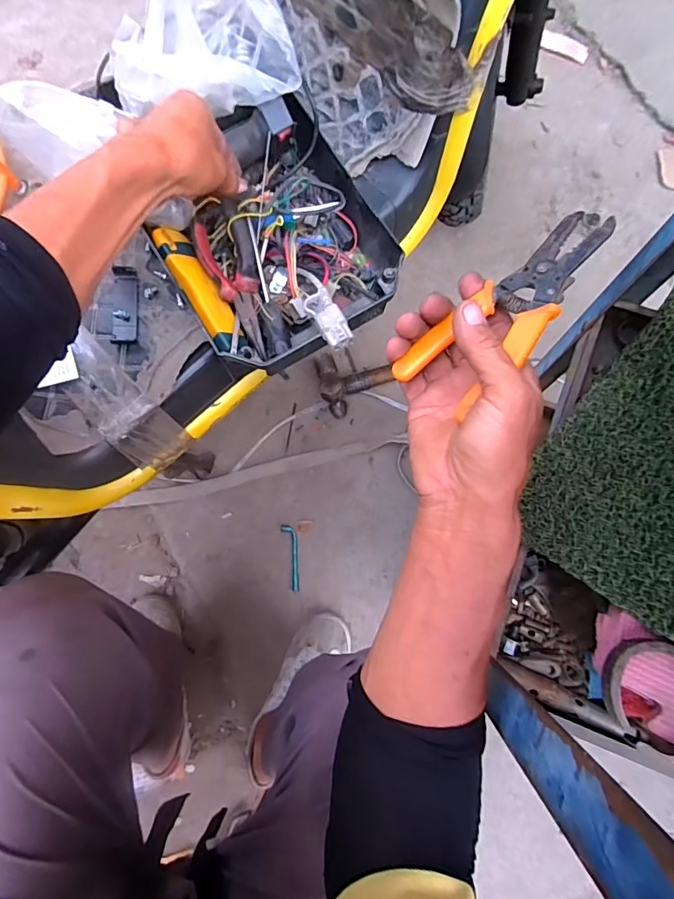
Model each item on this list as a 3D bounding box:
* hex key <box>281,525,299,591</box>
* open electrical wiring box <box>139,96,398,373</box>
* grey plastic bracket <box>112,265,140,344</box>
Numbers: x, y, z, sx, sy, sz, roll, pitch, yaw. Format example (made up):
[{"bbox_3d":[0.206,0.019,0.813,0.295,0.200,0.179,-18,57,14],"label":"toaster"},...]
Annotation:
[{"bbox_3d":[-0.079,0.195,0.828,0.024,0.006,0.118,-11,80,-2],"label":"hex key"},{"bbox_3d":[-0.063,-0.205,0.480,0.207,0.091,0.237,-35,81,-6],"label":"open electrical wiring box"},{"bbox_3d":[-0.235,-0.162,0.511,0.027,0.009,0.090,-3,79,-1],"label":"grey plastic bracket"}]

